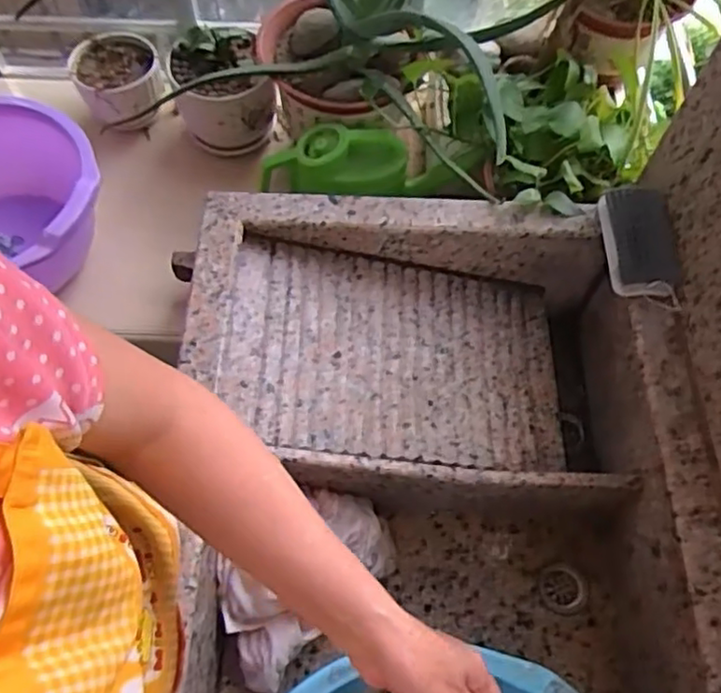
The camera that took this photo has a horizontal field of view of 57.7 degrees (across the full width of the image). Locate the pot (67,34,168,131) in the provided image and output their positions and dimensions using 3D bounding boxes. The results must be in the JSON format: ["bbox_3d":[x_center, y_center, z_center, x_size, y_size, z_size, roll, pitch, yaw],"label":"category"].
[{"bbox_3d":[-0.407,-0.446,1.115,0.140,0.095,0.154,-31,68,-16],"label":"pot"}]

